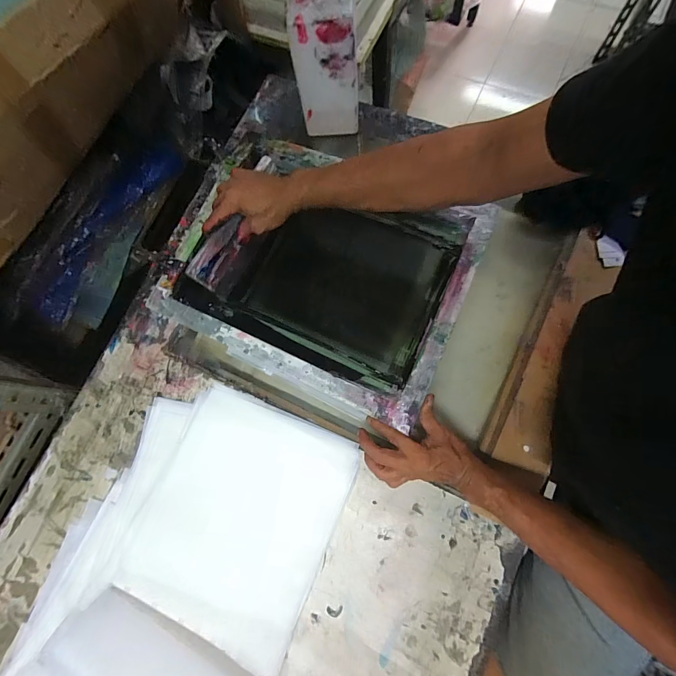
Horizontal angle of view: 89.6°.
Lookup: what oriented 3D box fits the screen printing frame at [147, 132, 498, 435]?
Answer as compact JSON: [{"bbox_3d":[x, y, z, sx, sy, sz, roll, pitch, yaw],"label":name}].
[{"bbox_3d":[-0.042,-0.109,0.540,0.460,0.062,0.374,23,80,11],"label":"screen printing frame"}]

